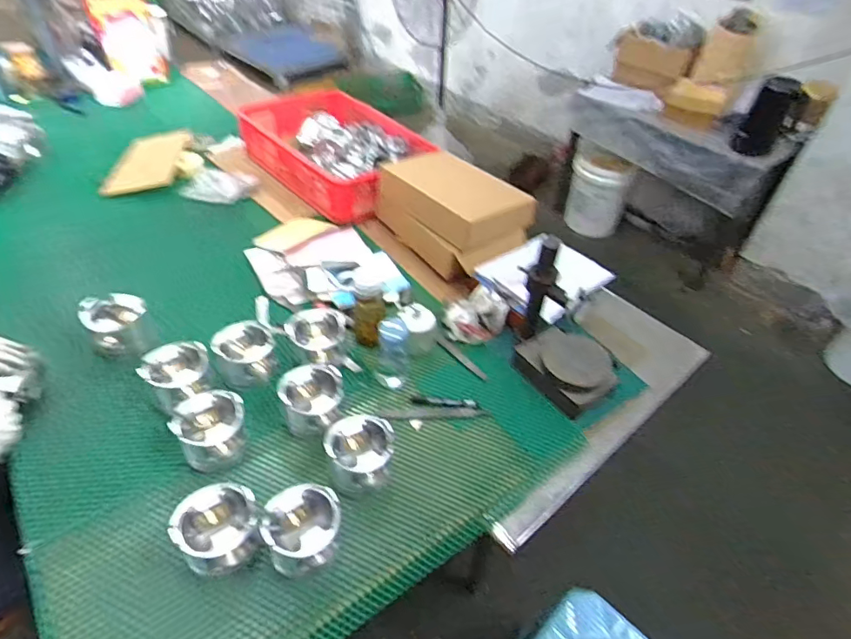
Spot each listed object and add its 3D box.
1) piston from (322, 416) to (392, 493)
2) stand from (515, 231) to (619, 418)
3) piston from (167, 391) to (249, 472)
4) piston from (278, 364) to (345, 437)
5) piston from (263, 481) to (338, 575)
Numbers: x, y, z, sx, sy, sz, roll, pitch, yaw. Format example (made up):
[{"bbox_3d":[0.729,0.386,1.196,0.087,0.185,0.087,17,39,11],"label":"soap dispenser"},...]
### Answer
[{"bbox_3d":[-0.117,0.239,0.879,0.114,0.090,0.109,-1,43,-9],"label":"piston"},{"bbox_3d":[0.312,0.008,1.048,0.181,0.269,0.247,-28,53,-32],"label":"stand"},{"bbox_3d":[-0.377,0.199,0.884,0.116,0.099,0.105,-12,46,-20],"label":"piston"},{"bbox_3d":[-0.210,0.151,0.942,0.116,0.095,0.110,4,43,-4],"label":"piston"},{"bbox_3d":[-0.190,0.322,0.765,0.109,0.067,0.109,4,43,-4],"label":"piston"}]

